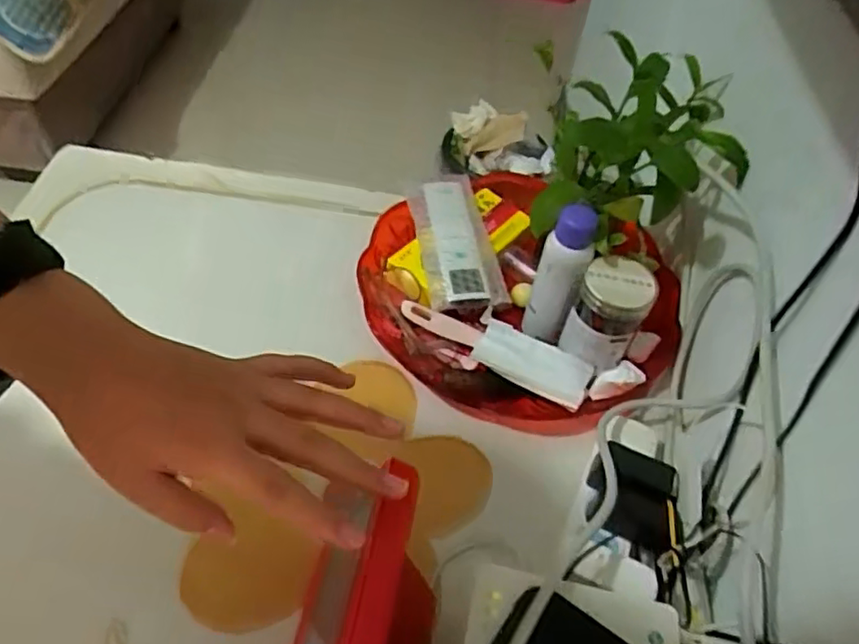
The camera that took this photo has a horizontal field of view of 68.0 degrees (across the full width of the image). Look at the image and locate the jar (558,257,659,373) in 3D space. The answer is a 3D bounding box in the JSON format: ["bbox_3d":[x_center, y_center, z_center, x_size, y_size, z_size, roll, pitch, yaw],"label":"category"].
[{"bbox_3d":[0.167,-0.005,0.598,0.061,0.103,0.061,2,52,-3],"label":"jar"}]

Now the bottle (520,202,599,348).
[{"bbox_3d":[0.122,-0.045,0.604,0.044,0.132,0.045,12,52,5],"label":"bottle"}]

